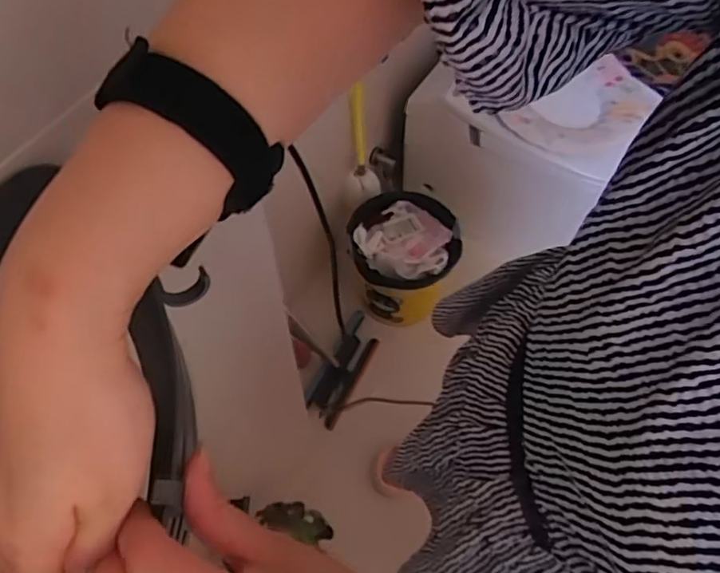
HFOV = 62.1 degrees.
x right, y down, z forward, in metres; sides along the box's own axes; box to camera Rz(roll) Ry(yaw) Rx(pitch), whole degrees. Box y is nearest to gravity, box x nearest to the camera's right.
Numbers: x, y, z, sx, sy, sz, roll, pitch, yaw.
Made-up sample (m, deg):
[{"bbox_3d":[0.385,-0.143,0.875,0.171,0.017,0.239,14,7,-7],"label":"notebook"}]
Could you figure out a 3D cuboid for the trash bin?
[{"bbox_3d":[0.109,-0.052,1.561,0.265,0.276,0.275,-5,60,-4],"label":"trash bin"}]

